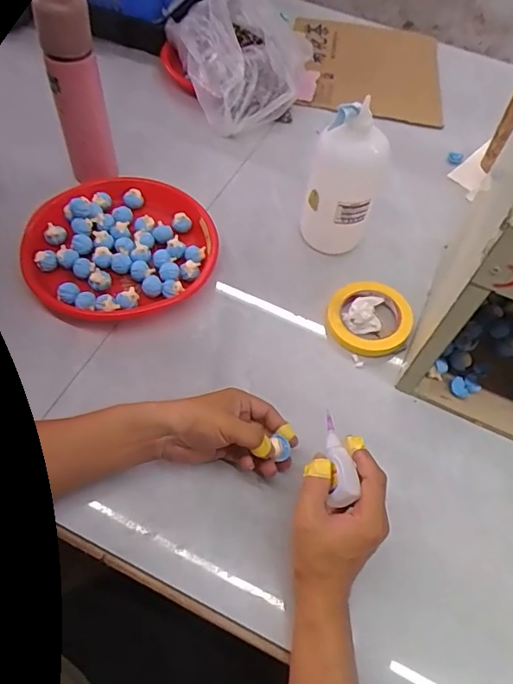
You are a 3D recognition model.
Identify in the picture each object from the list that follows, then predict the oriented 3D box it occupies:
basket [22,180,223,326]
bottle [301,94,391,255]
[{"bbox_3d":[-0.185,-0.129,0.687,0.247,0.051,0.241,2,58,-3],"label":"basket"},{"bbox_3d":[0.118,-0.212,0.670,0.093,0.206,0.080,18,58,7],"label":"bottle"}]

